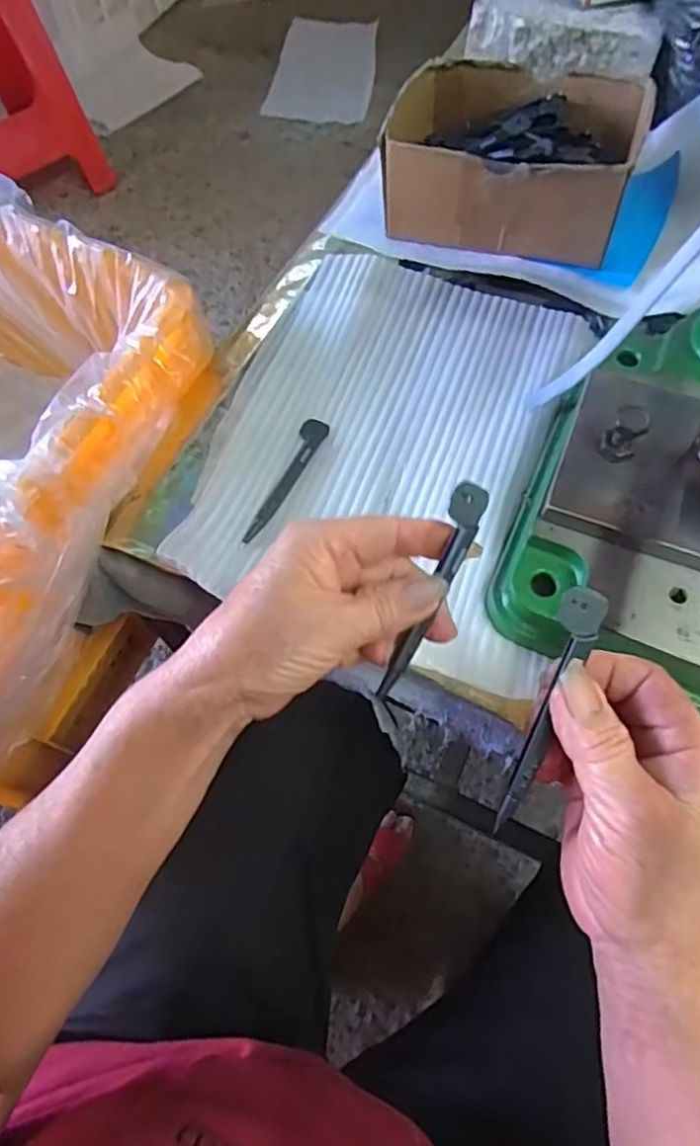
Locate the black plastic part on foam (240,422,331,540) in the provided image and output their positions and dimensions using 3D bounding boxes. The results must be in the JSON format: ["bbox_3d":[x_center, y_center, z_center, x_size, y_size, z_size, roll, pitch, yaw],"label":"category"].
[{"bbox_3d":[-0.036,-0.056,0.392,0.016,0.005,0.096,18,65,10],"label":"black plastic part on foam"}]

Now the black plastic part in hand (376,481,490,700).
[{"bbox_3d":[0.034,0.009,0.277,0.014,0.007,0.098,24,97,13],"label":"black plastic part in hand"}]

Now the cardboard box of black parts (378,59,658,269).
[{"bbox_3d":[0.116,-0.295,0.469,0.159,0.075,0.129,18,65,11],"label":"cardboard box of black parts"}]

